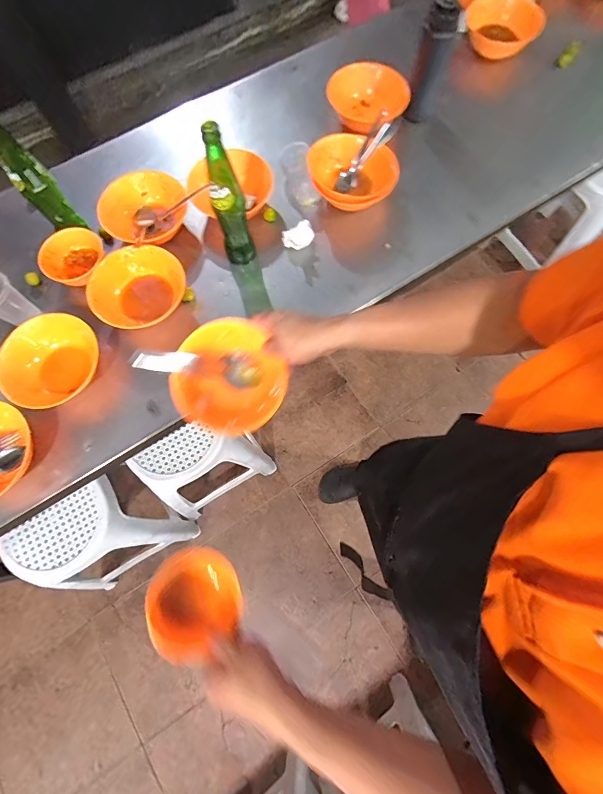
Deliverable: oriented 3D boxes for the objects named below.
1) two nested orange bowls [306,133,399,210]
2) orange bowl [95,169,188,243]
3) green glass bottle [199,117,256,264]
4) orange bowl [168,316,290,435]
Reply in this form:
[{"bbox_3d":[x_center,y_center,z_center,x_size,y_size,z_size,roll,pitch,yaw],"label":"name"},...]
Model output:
[{"bbox_3d":[0.096,-0.409,0.682,0.158,0.065,0.146,0,74,1],"label":"two nested orange bowls"},{"bbox_3d":[-0.292,-0.344,0.685,0.160,0.055,0.142,-11,74,-2],"label":"orange bowl"},{"bbox_3d":[-0.115,-0.302,0.577,0.048,0.213,0.054,-18,74,-4],"label":"green glass bottle"},{"bbox_3d":[-0.098,-0.026,0.533,0.153,0.069,0.150,0,75,1],"label":"orange bowl"}]

